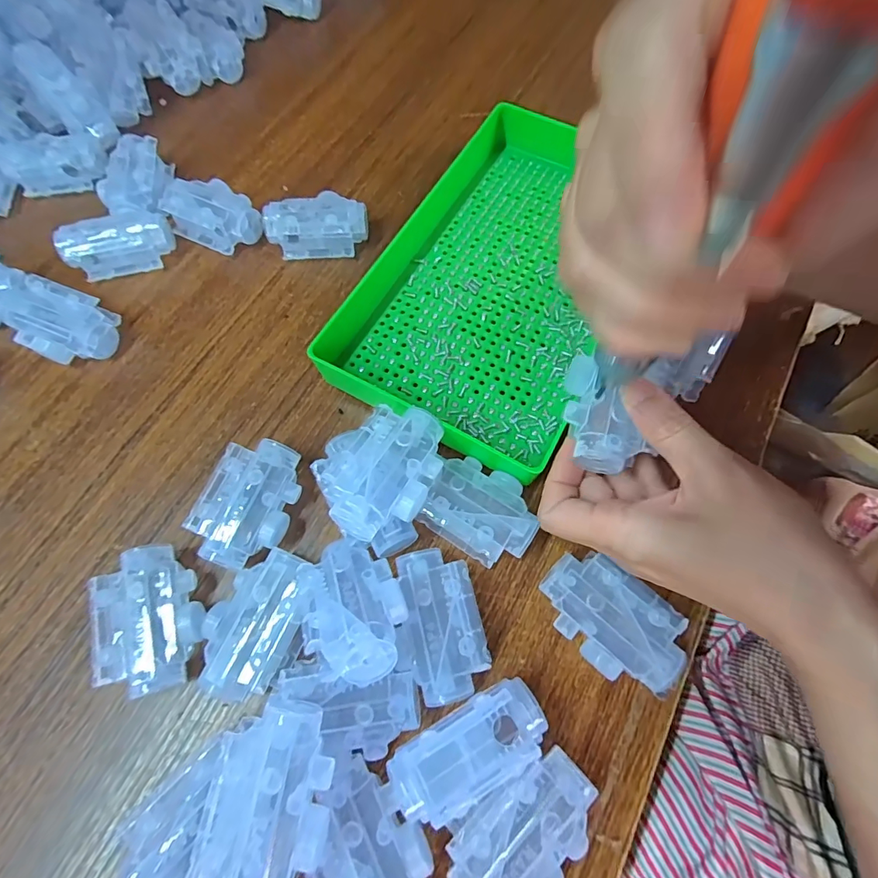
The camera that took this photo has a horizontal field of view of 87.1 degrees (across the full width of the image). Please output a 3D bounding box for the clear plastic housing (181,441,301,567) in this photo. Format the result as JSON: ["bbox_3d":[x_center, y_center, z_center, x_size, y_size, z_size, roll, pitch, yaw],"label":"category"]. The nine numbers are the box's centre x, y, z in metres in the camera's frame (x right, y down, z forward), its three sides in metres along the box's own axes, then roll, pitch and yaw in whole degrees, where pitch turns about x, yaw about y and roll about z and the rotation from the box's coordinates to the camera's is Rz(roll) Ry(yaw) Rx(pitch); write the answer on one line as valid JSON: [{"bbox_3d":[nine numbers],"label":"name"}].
[{"bbox_3d":[-0.103,0.036,0.256,0.043,0.029,0.067,17,70,7],"label":"clear plastic housing"}]

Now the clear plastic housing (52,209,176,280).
[{"bbox_3d":[-0.228,-0.139,0.330,0.070,0.029,0.036,-16,69,-5],"label":"clear plastic housing"}]

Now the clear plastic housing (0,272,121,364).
[{"bbox_3d":[-0.248,-0.076,0.301,0.071,0.029,0.045,25,71,10],"label":"clear plastic housing"}]

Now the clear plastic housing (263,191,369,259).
[{"bbox_3d":[-0.087,-0.153,0.329,0.070,0.030,0.039,-5,69,-1],"label":"clear plastic housing"}]

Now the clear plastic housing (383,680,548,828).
[{"bbox_3d":[0.014,0.132,0.195,0.069,0.018,0.033,-27,71,-9],"label":"clear plastic housing"}]

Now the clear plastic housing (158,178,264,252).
[{"bbox_3d":[-0.163,-0.165,0.340,0.068,0.029,0.044,23,71,9],"label":"clear plastic housing"}]

